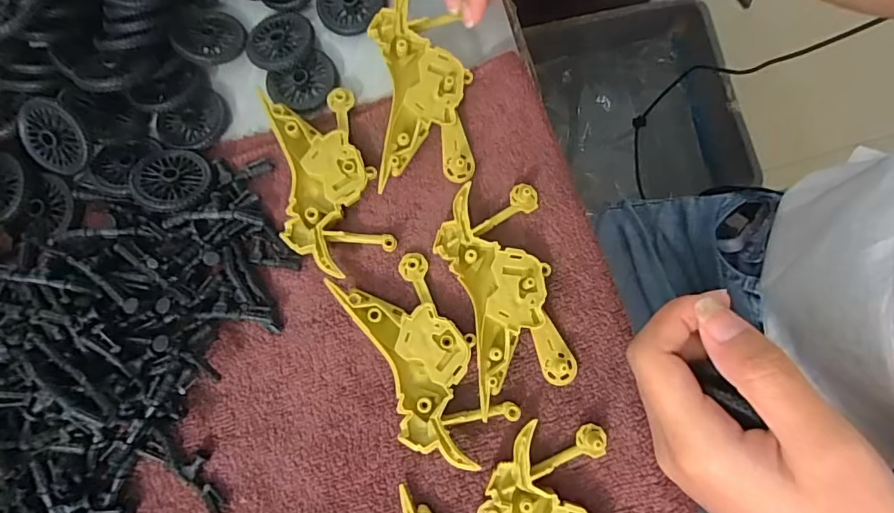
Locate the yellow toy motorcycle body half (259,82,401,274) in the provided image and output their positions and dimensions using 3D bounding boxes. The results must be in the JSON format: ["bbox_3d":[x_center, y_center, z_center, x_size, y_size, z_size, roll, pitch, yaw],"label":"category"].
[{"bbox_3d":[-0.062,-0.040,0.249,0.048,0.010,0.095,-17,78,-1],"label":"yellow toy motorcycle body half"}]

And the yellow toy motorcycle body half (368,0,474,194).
[{"bbox_3d":[-0.013,-0.086,0.249,0.046,0.023,0.092,-6,78,-1],"label":"yellow toy motorcycle body half"}]

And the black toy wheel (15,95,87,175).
[{"bbox_3d":[-0.198,-0.059,0.246,0.035,0.004,0.035,22,116,-10],"label":"black toy wheel"}]

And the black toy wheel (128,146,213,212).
[{"bbox_3d":[-0.139,-0.040,0.247,0.036,0.004,0.039,5,58,-7],"label":"black toy wheel"}]

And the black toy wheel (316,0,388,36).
[{"bbox_3d":[-0.055,-0.143,0.275,0.034,0.006,0.038,29,81,8],"label":"black toy wheel"}]

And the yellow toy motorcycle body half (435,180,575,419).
[{"bbox_3d":[0.027,0.016,0.234,0.050,0.010,0.098,-12,78,0],"label":"yellow toy motorcycle body half"}]

